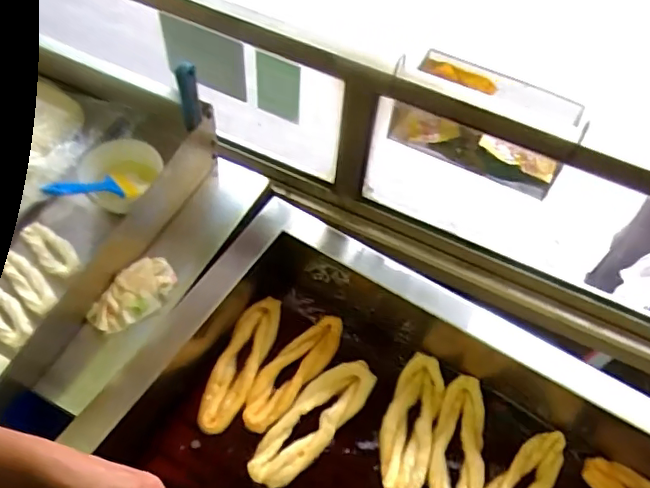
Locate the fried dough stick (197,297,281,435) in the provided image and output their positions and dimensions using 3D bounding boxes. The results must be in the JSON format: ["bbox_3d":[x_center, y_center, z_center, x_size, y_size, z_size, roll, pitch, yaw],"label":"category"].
[{"bbox_3d":[-0.147,0.201,0.987,0.068,0.023,0.269,19,55,9],"label":"fried dough stick"}]

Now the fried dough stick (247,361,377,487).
[{"bbox_3d":[-0.016,0.283,0.922,0.083,0.037,0.263,37,59,20],"label":"fried dough stick"}]

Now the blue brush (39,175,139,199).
[{"bbox_3d":[-0.390,-0.094,0.942,0.158,0.021,0.060,-9,50,-45],"label":"blue brush"}]

